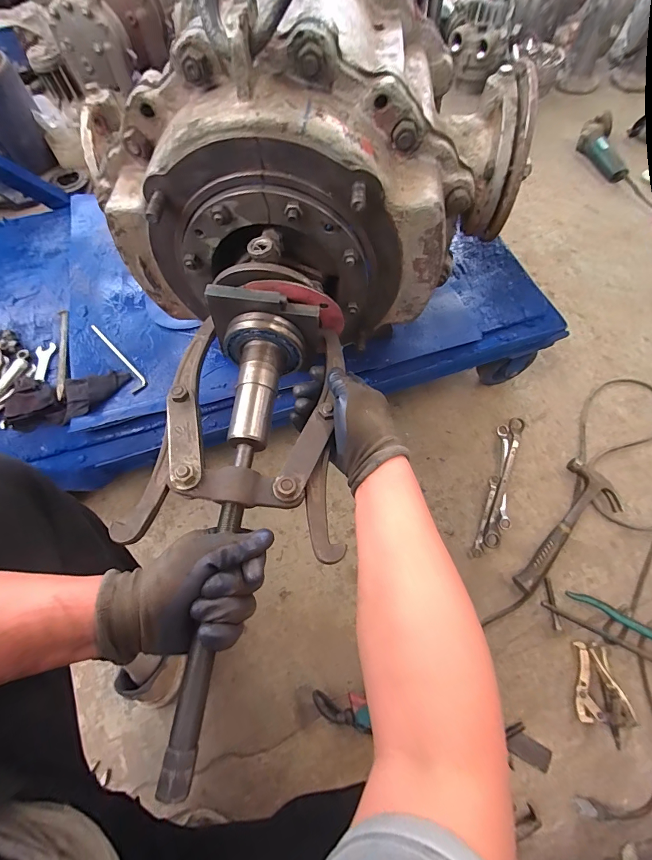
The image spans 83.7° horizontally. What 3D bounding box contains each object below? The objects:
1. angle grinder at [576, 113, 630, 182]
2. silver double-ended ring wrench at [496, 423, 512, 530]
[{"bbox_3d":[0.980,-0.999,1.292,0.115,0.078,0.271,-2,65,1],"label":"angle grinder"},{"bbox_3d":[0.416,0.102,0.844,0.026,0.024,0.253,8,65,6],"label":"silver double-ended ring wrench"}]

